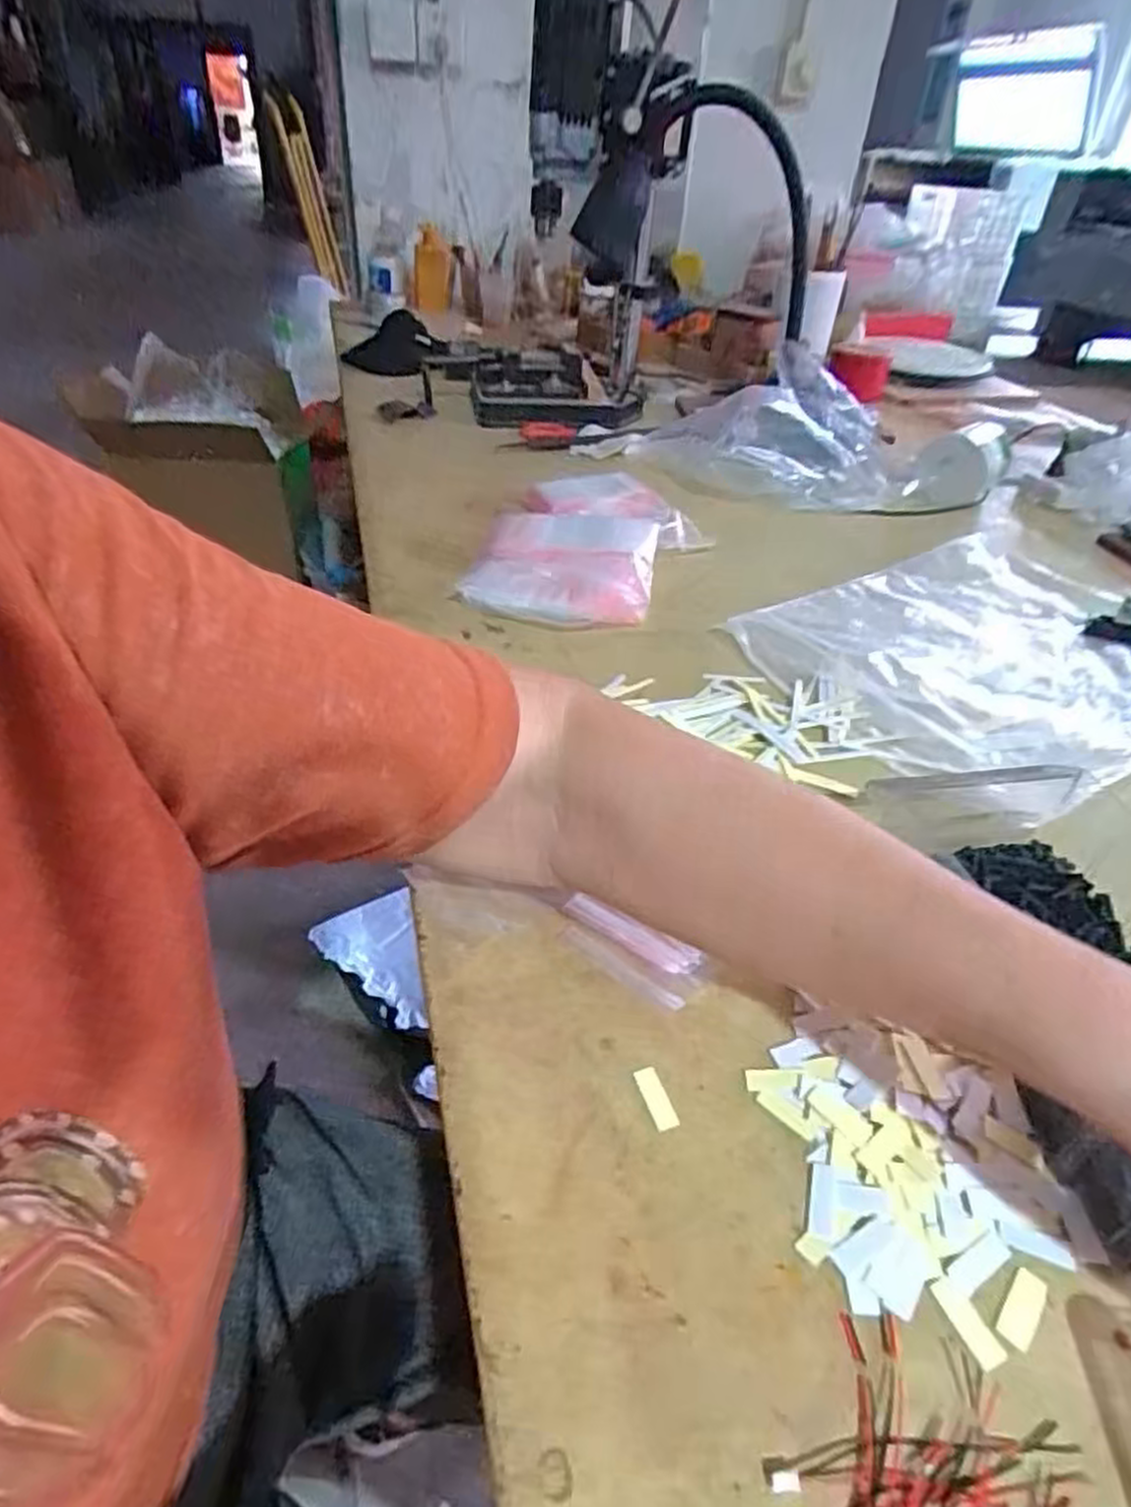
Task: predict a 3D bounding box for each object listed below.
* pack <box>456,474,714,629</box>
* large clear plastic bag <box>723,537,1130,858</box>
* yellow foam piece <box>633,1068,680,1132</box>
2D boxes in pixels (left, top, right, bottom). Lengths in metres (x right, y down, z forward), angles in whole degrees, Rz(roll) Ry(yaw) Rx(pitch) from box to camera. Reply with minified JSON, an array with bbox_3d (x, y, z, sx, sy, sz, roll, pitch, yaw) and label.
[{"bbox_3d":[0.017,-0.203,0.759,0.201,0.040,0.286,20,42,19],"label":"pack"},{"bbox_3d":[0.337,-0.086,0.642,0.434,0.030,0.282,-21,45,-28],"label":"large clear plastic bag"},{"bbox_3d":[0.040,0.152,0.347,0.011,0.004,0.028,-12,41,-18],"label":"yellow foam piece"}]

